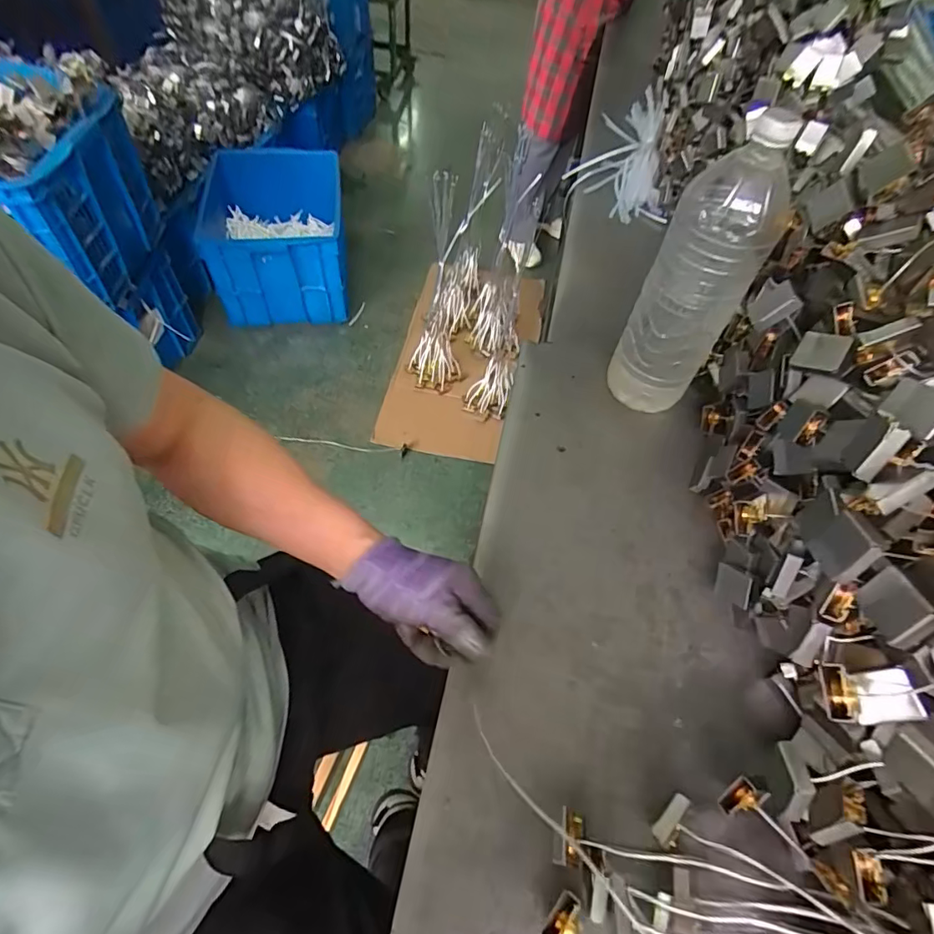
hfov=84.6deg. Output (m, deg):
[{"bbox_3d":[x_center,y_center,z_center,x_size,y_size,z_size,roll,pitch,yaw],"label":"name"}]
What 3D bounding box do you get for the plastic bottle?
[{"bbox_3d":[0.232,-0.185,0.532,0.093,0.309,0.070,27,59,14],"label":"plastic bottle"}]

